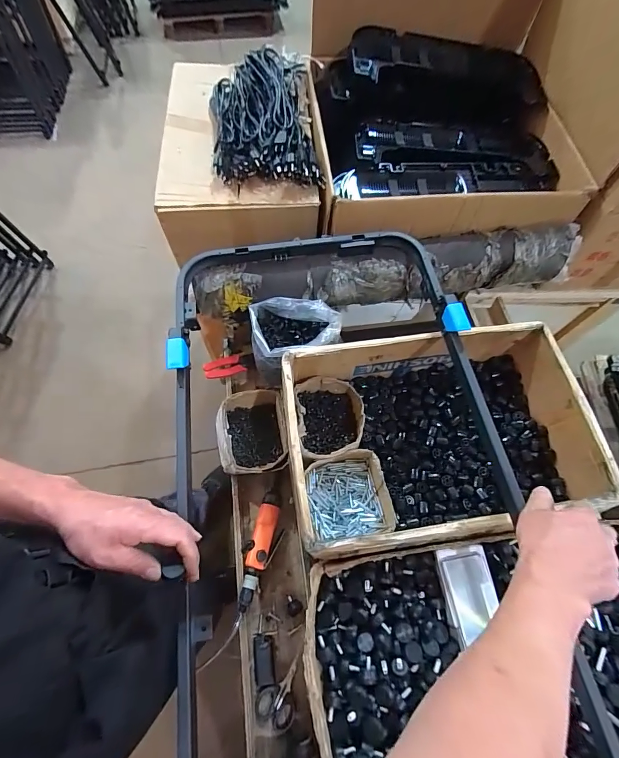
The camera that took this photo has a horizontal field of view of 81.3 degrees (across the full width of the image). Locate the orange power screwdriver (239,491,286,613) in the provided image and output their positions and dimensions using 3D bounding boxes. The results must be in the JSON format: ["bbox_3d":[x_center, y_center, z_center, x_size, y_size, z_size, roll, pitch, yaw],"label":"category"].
[{"bbox_3d":[-0.096,0.326,0.700,0.063,0.039,0.207,19,65,7],"label":"orange power screwdriver"}]

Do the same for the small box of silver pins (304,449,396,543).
[{"bbox_3d":[0.072,0.221,0.682,0.143,0.063,0.148,-7,65,-5],"label":"small box of silver pins"}]

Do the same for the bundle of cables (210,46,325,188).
[{"bbox_3d":[-0.110,-0.590,0.809,0.227,0.102,0.404,-9,65,-6],"label":"bundle of cables"}]

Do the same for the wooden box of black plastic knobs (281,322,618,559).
[{"bbox_3d":[0.228,0.109,0.689,0.534,0.158,0.361,-6,65,-5],"label":"wooden box of black plastic knobs"}]

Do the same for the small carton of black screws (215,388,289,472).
[{"bbox_3d":[-0.122,0.116,0.768,0.140,0.100,0.178,-7,65,-5],"label":"small carton of black screws"}]

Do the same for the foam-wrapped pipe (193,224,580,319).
[{"bbox_3d":[0.180,-0.241,0.786,0.847,0.102,0.137,-10,65,-6],"label":"foam-wrapped pipe"}]

